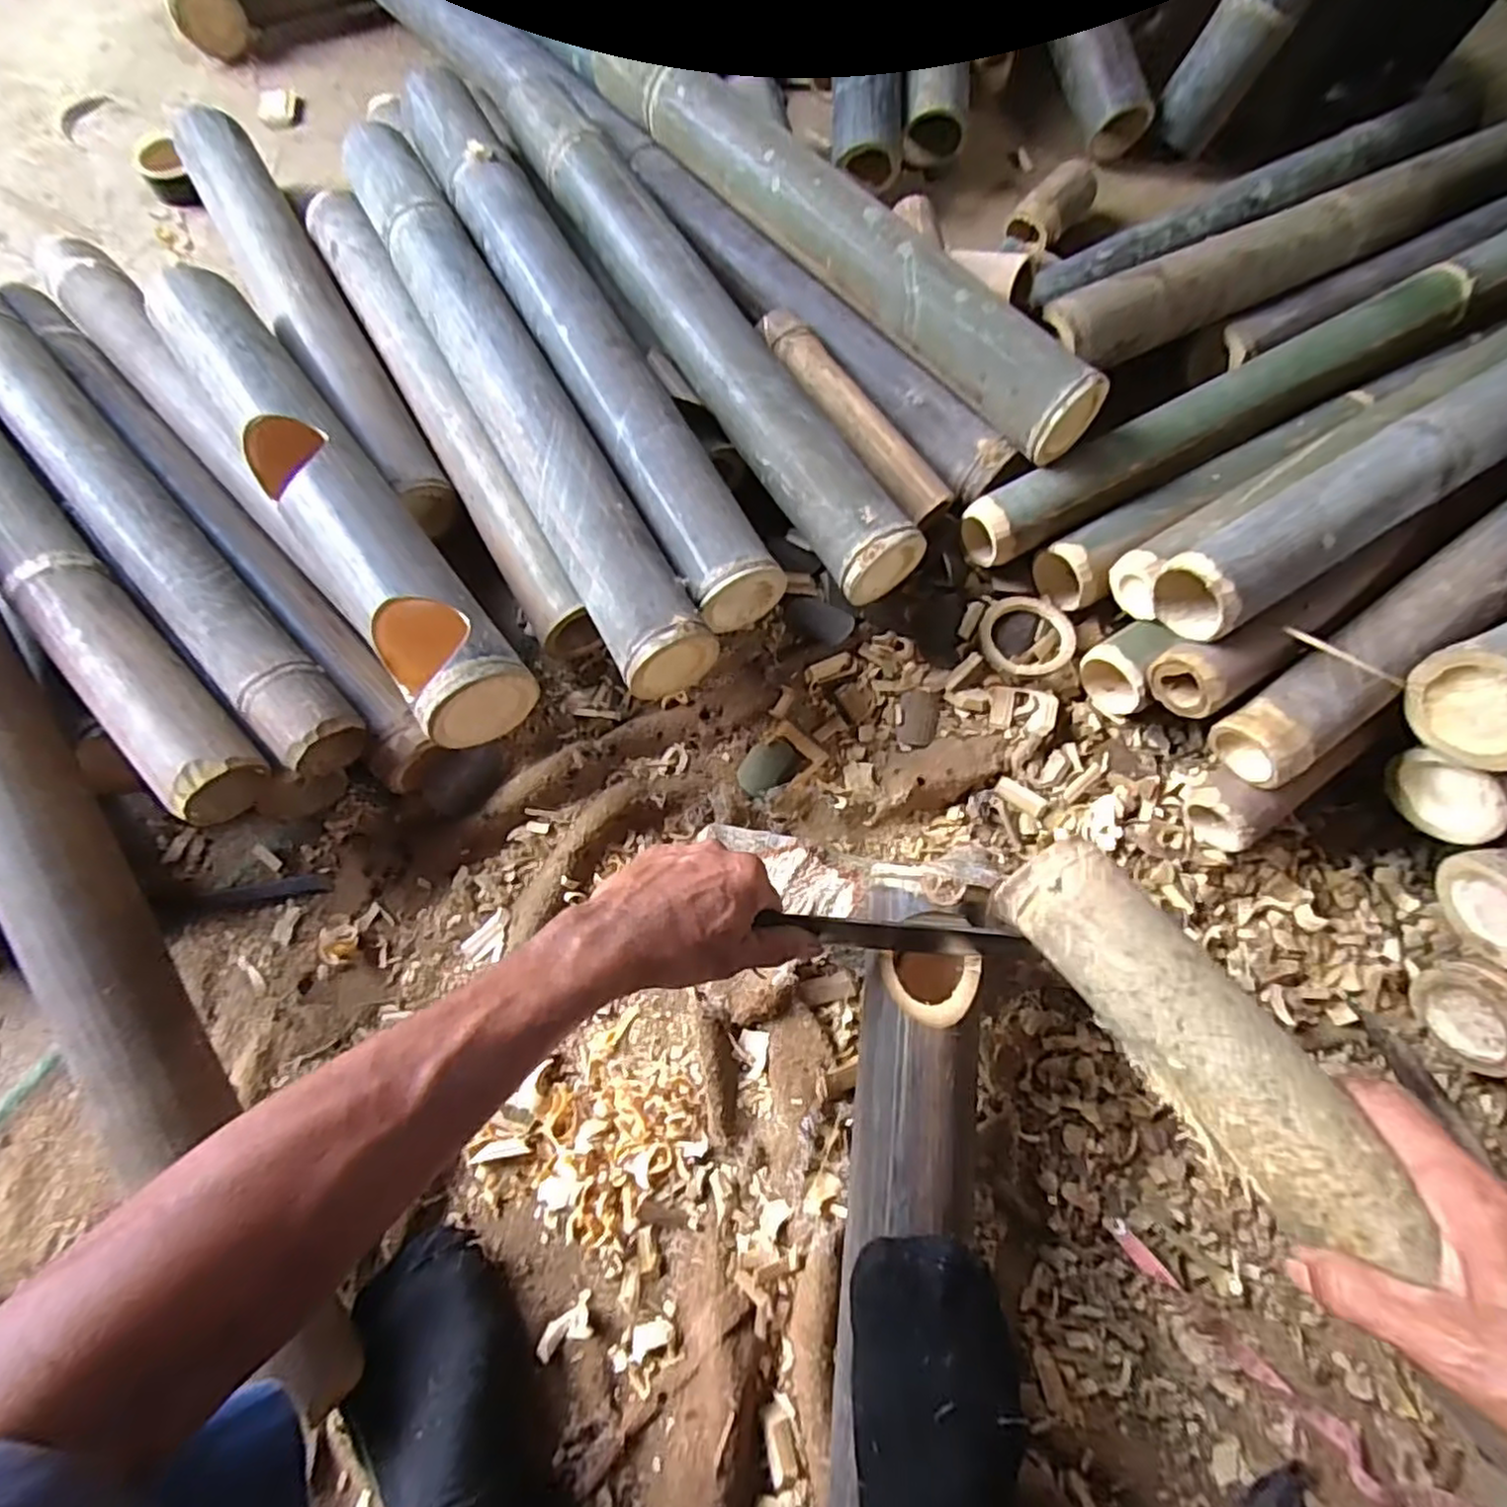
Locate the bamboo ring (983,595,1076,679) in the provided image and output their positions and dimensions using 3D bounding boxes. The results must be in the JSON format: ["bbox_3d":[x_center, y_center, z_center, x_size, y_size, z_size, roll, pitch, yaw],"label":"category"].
[{"bbox_3d":[0.234,-0.102,0.615,0.077,0.019,0.076,0,73,1],"label":"bamboo ring"}]

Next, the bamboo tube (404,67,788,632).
[{"bbox_3d":[-0.155,-0.367,0.616,0.083,0.066,0.607,-27,76,-8],"label":"bamboo tube"}]

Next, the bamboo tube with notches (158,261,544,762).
[{"bbox_3d":[-0.337,-0.206,0.550,0.082,0.064,0.487,-38,78,-11],"label":"bamboo tube with notches"}]

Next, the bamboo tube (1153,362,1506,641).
[{"bbox_3d":[0.578,-0.262,0.542,0.633,0.056,0.062,-30,76,-9],"label":"bamboo tube"}]

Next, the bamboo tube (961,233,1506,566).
[{"bbox_3d":[0.480,-0.334,0.639,0.646,0.050,0.068,-27,76,-8],"label":"bamboo tube"}]

